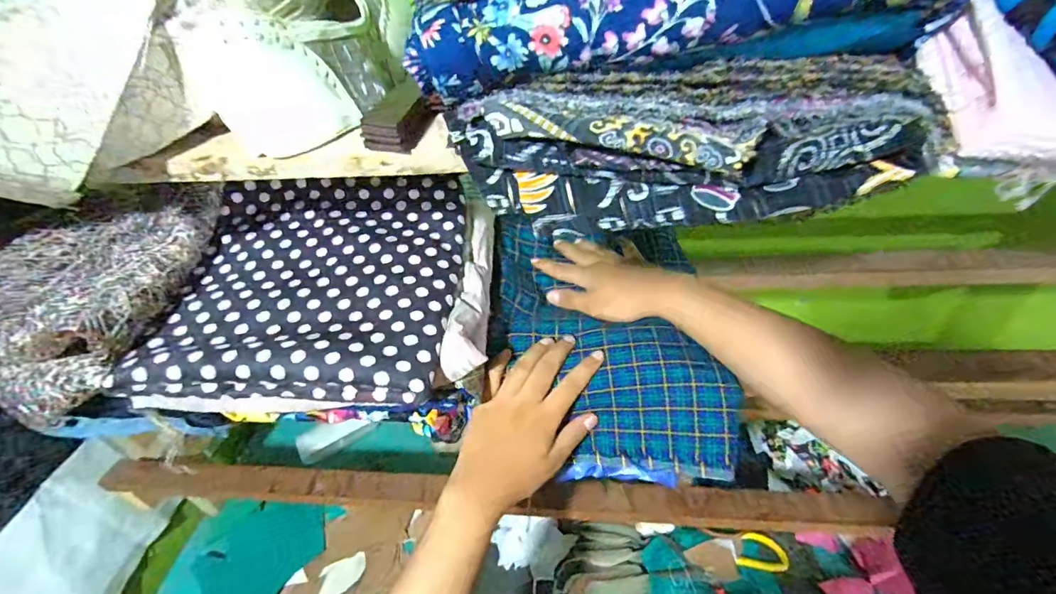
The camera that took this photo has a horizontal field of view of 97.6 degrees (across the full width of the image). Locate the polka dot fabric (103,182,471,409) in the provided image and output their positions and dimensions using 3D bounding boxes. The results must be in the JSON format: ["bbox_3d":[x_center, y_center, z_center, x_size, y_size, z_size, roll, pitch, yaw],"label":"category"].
[{"bbox_3d":[-0.175,-0.021,0.402,0.225,0.083,0.233,-3,40,5],"label":"polka dot fabric"}]

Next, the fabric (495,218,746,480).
[{"bbox_3d":[0.075,0.042,0.460,0.203,0.127,0.253,-3,40,5],"label":"fabric"}]

